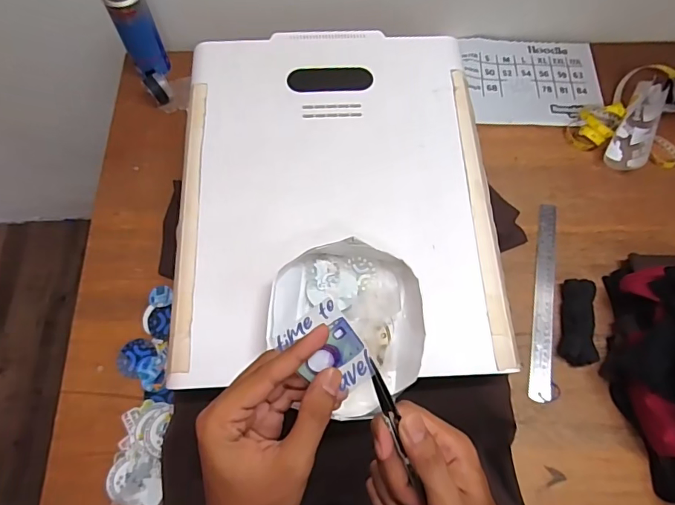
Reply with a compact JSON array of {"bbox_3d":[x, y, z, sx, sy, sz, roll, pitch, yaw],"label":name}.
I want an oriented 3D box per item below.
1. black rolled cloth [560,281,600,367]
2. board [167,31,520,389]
[{"bbox_3d":[0.363,0.105,0.697,0.046,0.030,0.127,12,68,3],"label":"black rolled cloth"},{"bbox_3d":[-0.002,-0.092,0.612,0.393,0.021,0.494,-2,68,-2],"label":"board"}]

